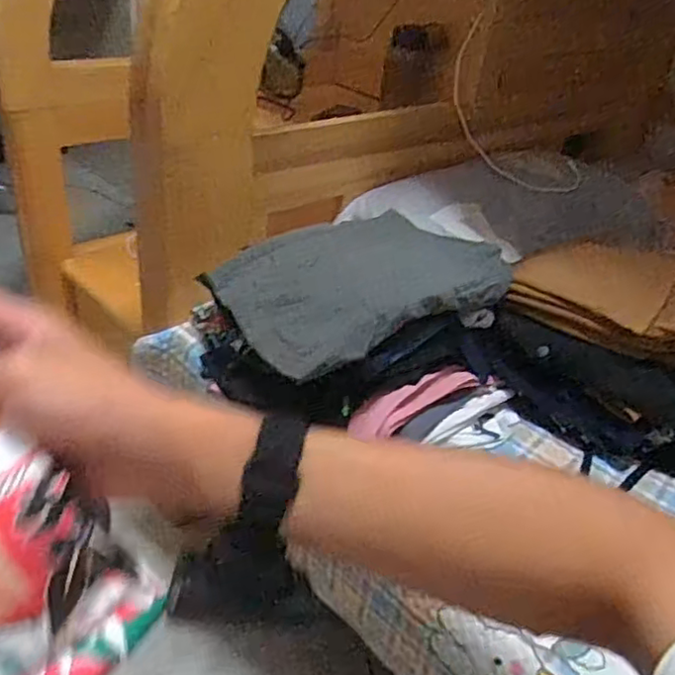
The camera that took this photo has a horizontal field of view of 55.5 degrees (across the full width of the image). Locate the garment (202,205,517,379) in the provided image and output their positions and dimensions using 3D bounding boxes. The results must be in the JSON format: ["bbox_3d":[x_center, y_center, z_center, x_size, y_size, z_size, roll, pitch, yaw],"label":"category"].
[{"bbox_3d":[0.017,-0.073,0.770,0.292,0.073,0.228,-15,39,-36],"label":"garment"}]

